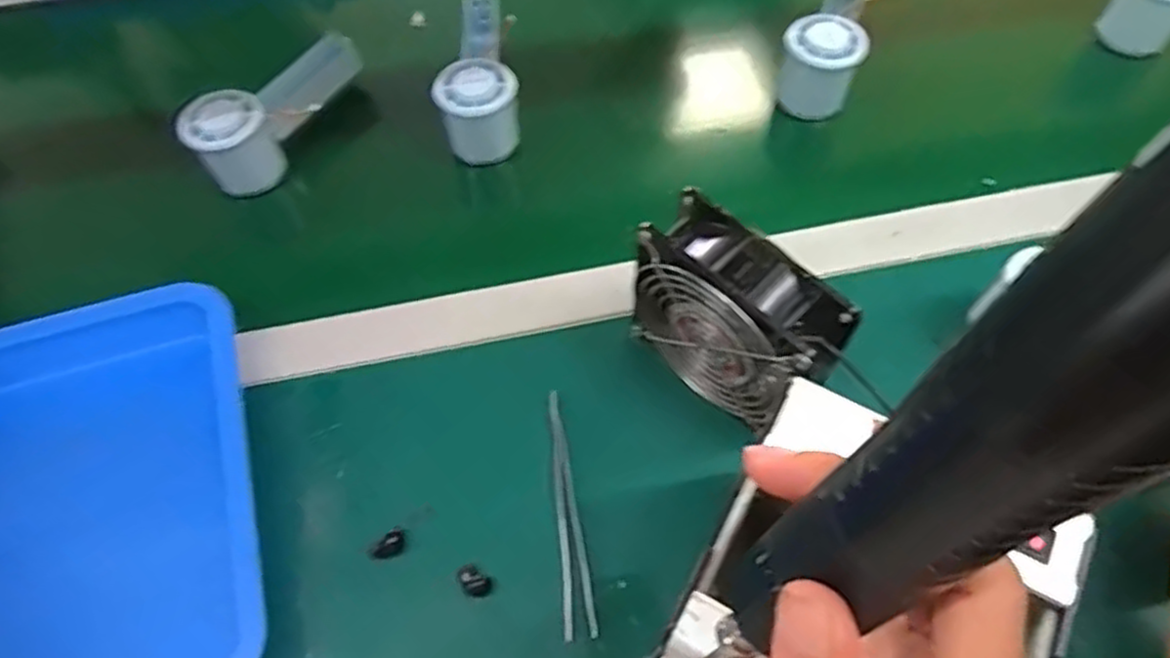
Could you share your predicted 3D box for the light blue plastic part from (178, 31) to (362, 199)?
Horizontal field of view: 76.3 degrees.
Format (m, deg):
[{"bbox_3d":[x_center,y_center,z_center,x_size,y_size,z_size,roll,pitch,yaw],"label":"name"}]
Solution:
[{"bbox_3d":[-0.229,-0.165,0.571,0.145,0.063,0.056,-40,66,-19],"label":"light blue plastic part"}]

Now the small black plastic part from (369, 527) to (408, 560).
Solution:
[{"bbox_3d":[-0.113,0.125,0.430,0.022,0.009,0.011,-37,64,-18],"label":"small black plastic part"}]

